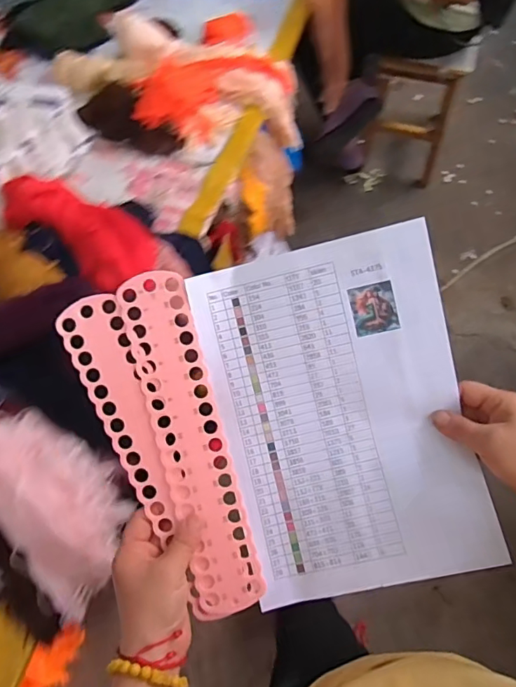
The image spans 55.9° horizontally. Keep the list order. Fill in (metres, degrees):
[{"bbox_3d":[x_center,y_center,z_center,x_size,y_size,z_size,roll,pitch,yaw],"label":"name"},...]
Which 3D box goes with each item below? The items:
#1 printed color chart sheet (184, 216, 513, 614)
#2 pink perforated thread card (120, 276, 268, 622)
[{"bbox_3d":[0.073,0.063,0.421,0.203,0.027,0.290,-14,90,6],"label":"printed color chart sheet"},{"bbox_3d":[-0.056,0.084,0.415,0.059,0.007,0.290,-14,90,-4],"label":"pink perforated thread card"}]

